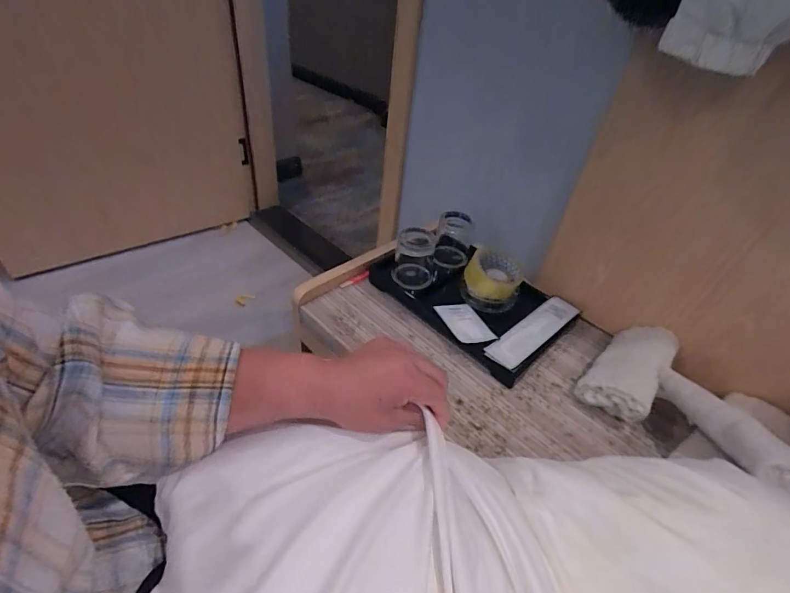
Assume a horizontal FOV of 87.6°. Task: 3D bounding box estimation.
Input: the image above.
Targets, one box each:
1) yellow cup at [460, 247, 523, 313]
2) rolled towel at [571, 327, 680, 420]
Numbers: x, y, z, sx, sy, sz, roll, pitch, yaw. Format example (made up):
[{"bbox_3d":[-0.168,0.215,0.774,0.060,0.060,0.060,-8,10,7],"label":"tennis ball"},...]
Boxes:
[{"bbox_3d":[0.173,-0.033,0.737,0.102,0.060,0.085,14,41,8],"label":"yellow cup"},{"bbox_3d":[0.359,0.113,0.638,0.090,0.078,0.176,33,46,27],"label":"rolled towel"}]

